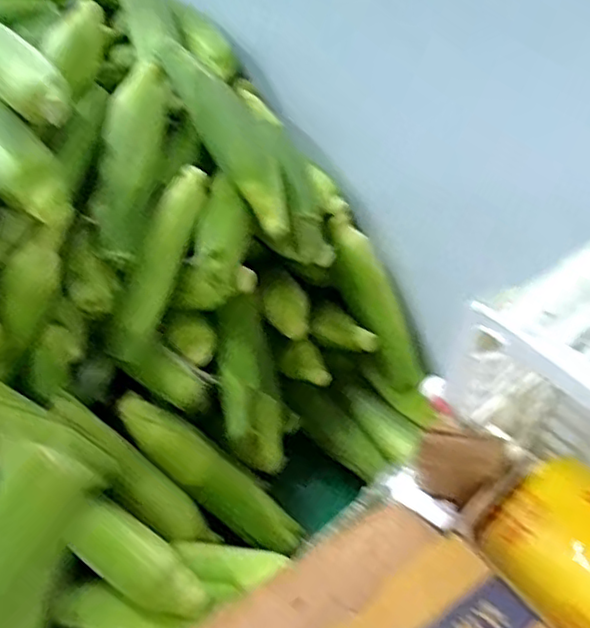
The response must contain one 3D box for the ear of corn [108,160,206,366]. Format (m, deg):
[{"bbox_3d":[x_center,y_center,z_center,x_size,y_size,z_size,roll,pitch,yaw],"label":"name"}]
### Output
[{"bbox_3d":[-0.137,-0.053,0.678,0.042,0.046,0.210,18,80,12],"label":"ear of corn"}]

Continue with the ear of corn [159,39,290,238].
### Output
[{"bbox_3d":[-0.070,-0.199,0.714,0.052,0.049,0.260,-24,74,-27],"label":"ear of corn"}]

